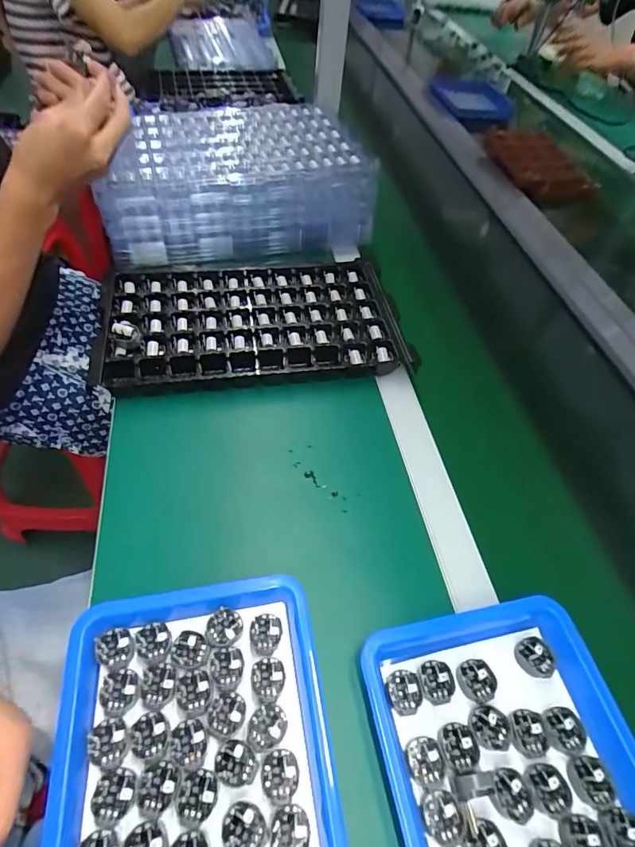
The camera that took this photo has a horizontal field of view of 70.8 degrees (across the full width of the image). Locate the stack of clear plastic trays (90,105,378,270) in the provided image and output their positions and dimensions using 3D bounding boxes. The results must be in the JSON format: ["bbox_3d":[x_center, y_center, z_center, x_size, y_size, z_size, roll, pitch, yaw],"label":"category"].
[{"bbox_3d":[-0.115,-0.355,0.656,0.361,0.107,0.213,-7,52,-15],"label":"stack of clear plastic trays"}]

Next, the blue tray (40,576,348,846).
[{"bbox_3d":[-0.081,0.225,0.297,0.180,0.033,0.214,-4,52,-12],"label":"blue tray"}]

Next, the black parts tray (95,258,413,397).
[{"bbox_3d":[-0.079,-0.128,0.554,0.355,0.040,0.199,-2,51,-11],"label":"black parts tray"}]

